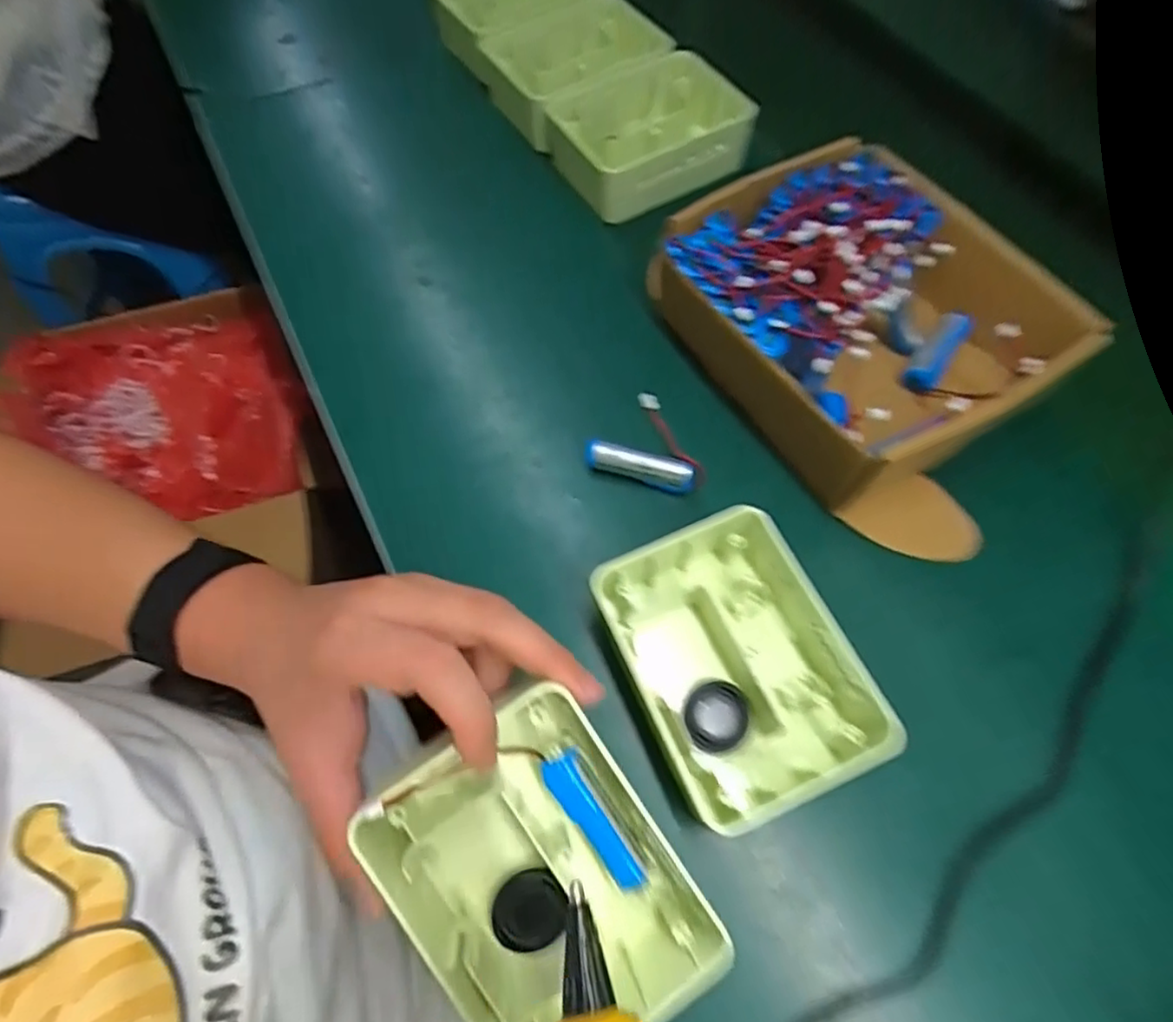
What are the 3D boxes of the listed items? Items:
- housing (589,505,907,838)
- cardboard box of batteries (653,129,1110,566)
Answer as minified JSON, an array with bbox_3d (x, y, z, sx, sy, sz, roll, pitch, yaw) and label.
[{"bbox_3d":[0.077,0.083,0.344,0.110,0.054,0.144,-21,65,-10],"label":"housing"},{"bbox_3d":[0.185,-0.111,0.416,0.183,0.104,0.272,-27,66,-13],"label":"cardboard box of batteries"}]

